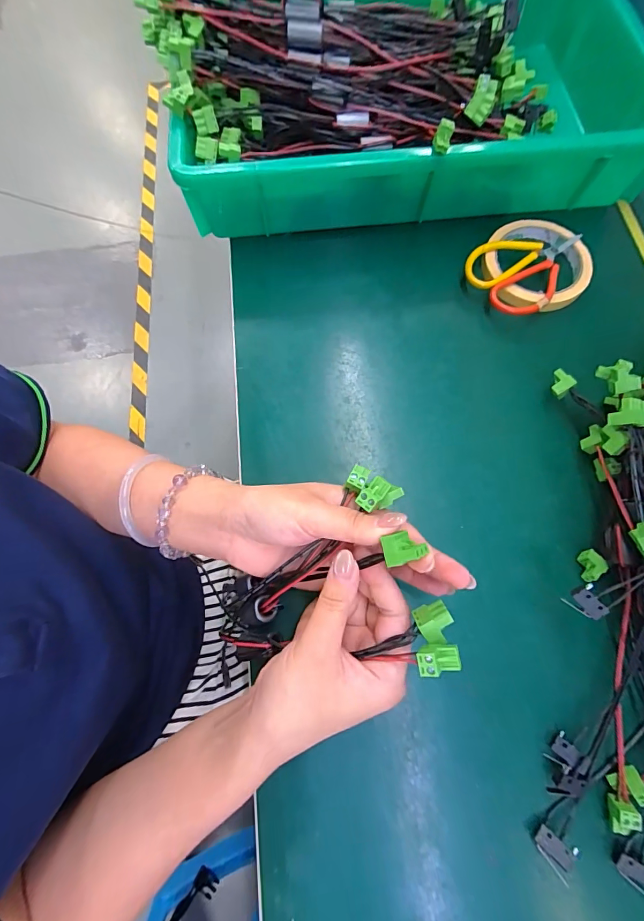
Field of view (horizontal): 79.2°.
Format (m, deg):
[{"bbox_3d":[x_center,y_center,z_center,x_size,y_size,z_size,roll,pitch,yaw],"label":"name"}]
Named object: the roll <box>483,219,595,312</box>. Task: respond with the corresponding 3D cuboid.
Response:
[{"bbox_3d":[0.196,-0.179,0.360,0.098,0.019,0.094,0,71,1],"label":"roll"}]

